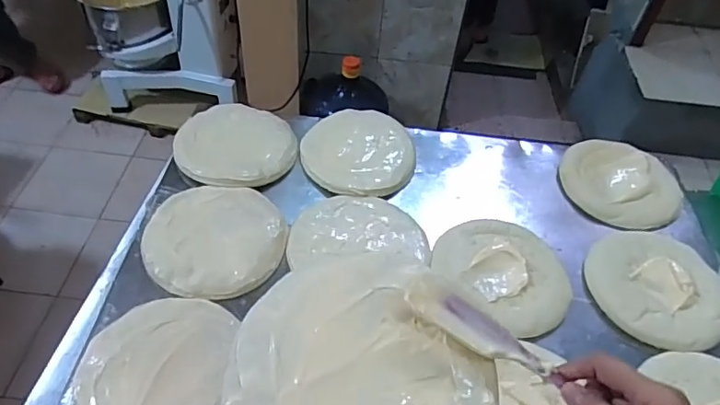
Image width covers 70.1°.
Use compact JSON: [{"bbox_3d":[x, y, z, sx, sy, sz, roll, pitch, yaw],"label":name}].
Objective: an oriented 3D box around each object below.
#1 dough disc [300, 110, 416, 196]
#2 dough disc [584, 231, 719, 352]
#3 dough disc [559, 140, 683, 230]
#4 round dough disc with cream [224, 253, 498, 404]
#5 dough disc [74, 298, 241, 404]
[{"bbox_3d":[0.000,-0.095,0.915,0.195,0.023,0.203,3,49,-4],"label":"dough disc"},{"bbox_3d":[0.450,0.117,0.760,0.200,0.027,0.196,3,49,-4],"label":"dough disc"},{"bbox_3d":[0.468,-0.041,0.923,0.203,0.021,0.203,3,49,-4],"label":"dough disc"},{"bbox_3d":[-0.005,0.135,0.386,0.180,0.014,0.194,0,63,0],"label":"round dough disc with cream"},{"bbox_3d":[-0.248,0.208,0.616,0.174,0.029,0.188,3,49,-4],"label":"dough disc"}]

